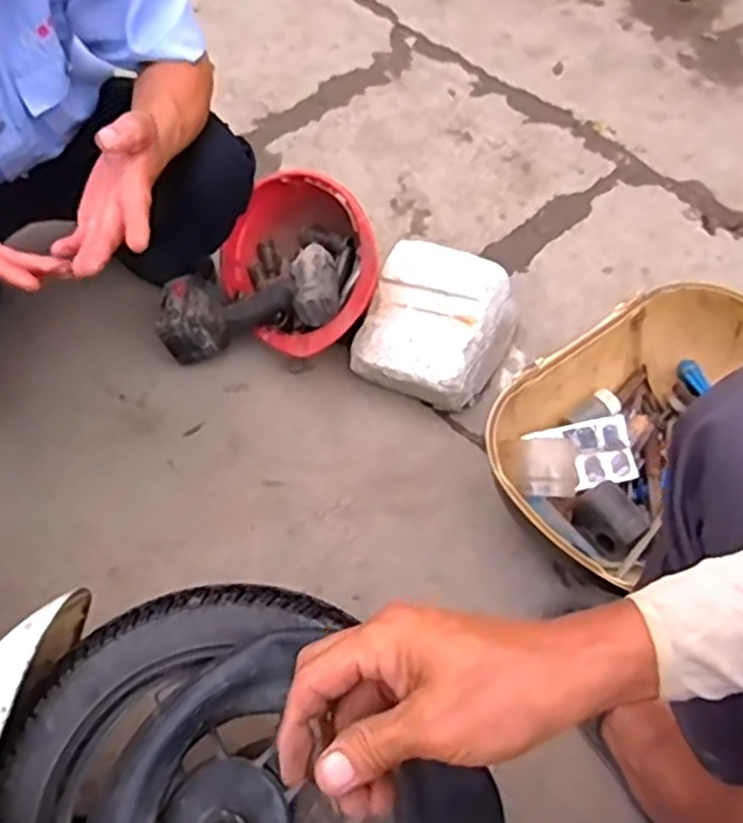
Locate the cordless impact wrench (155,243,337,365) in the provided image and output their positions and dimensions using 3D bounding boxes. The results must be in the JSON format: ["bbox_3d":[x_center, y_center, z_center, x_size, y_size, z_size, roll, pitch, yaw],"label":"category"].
[{"bbox_3d":[-0.163,-0.146,1.023,0.244,0.076,0.132,-15,60,10],"label":"cordless impact wrench"}]

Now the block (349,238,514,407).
[{"bbox_3d":[0.083,-0.108,1.023,0.188,0.140,0.191,23,60,14],"label":"block"}]

